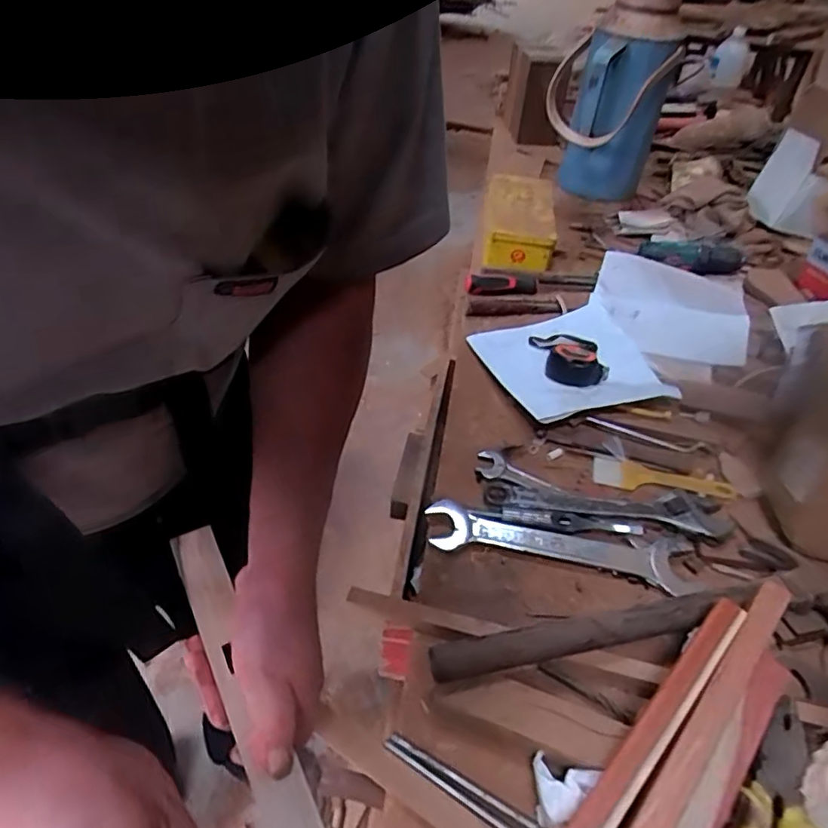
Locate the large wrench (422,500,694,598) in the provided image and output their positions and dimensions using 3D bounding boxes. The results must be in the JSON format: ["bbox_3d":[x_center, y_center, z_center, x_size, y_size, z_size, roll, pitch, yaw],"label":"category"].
[{"bbox_3d":[0.134,0.121,0.553,0.239,0.015,0.056,10,43,7],"label":"large wrench"}]

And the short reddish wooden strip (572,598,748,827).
[{"bbox_3d":[0.138,0.230,0.373,0.020,0.020,0.296,35,61,30],"label":"short reddish wooden strip"}]

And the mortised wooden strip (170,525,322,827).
[{"bbox_3d":[-0.087,0.213,0.353,0.032,0.013,0.321,-18,61,-28],"label":"mortised wooden strip"}]

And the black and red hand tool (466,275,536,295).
[{"bbox_3d":[0.132,-0.198,0.886,0.112,0.025,0.038,-4,43,-8],"label":"black and red hand tool"}]

